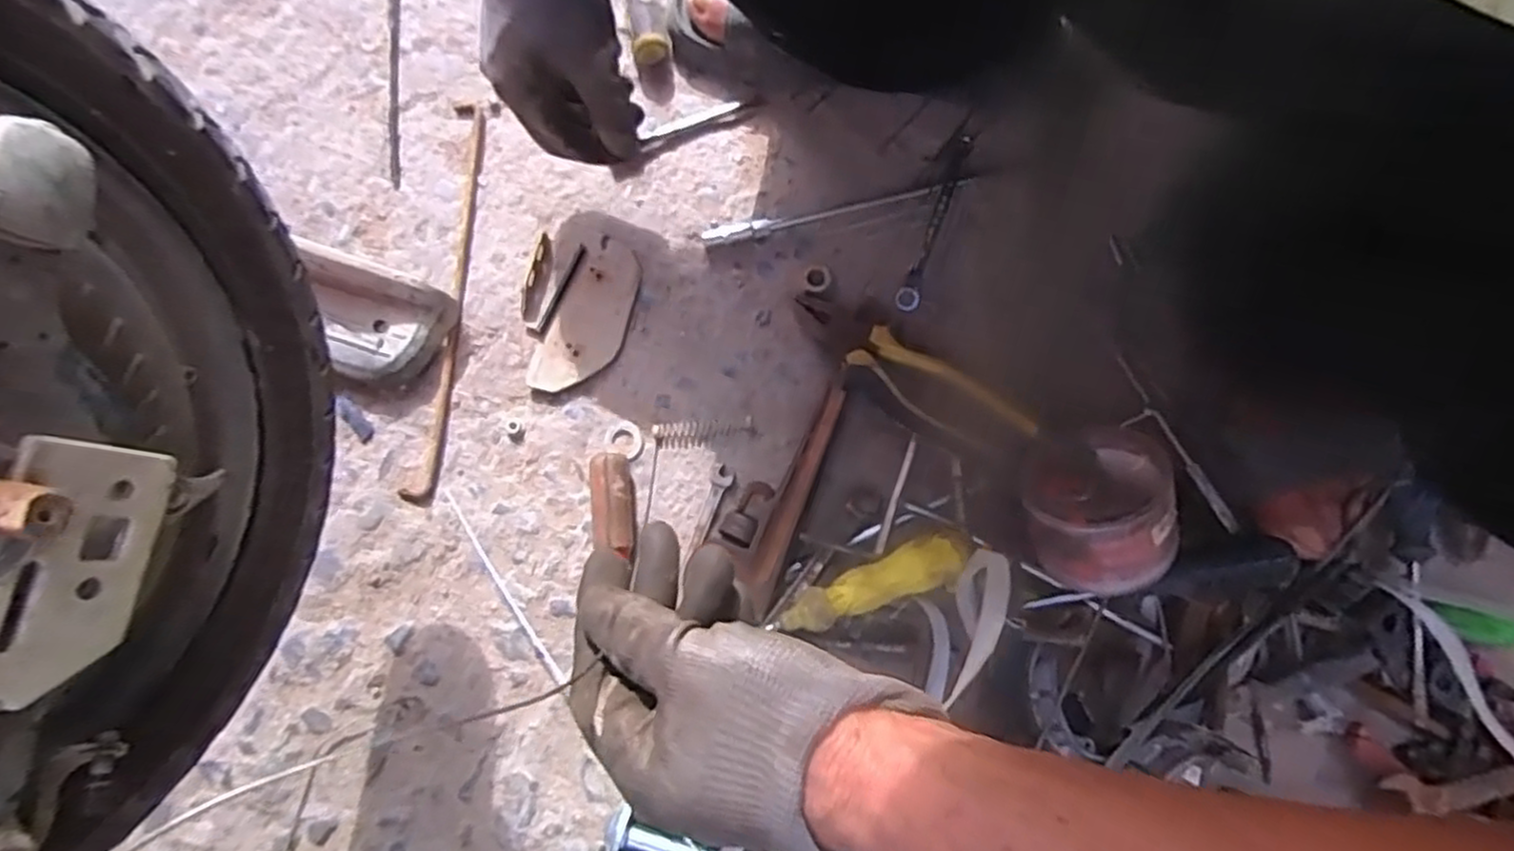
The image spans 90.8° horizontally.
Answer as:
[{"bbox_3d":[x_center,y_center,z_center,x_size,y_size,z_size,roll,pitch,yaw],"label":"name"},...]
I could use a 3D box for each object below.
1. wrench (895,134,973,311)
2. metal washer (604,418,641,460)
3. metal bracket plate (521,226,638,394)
[{"bbox_3d":[0.130,-0.148,0.541,0.015,0.010,0.135,21,79,4],"label":"wrench"},{"bbox_3d":[-0.094,0.009,0.528,0.027,0.004,0.026,0,79,0],"label":"metal washer"},{"bbox_3d":[-0.130,-0.085,0.540,0.075,0.014,0.119,8,79,2],"label":"metal bracket plate"}]

